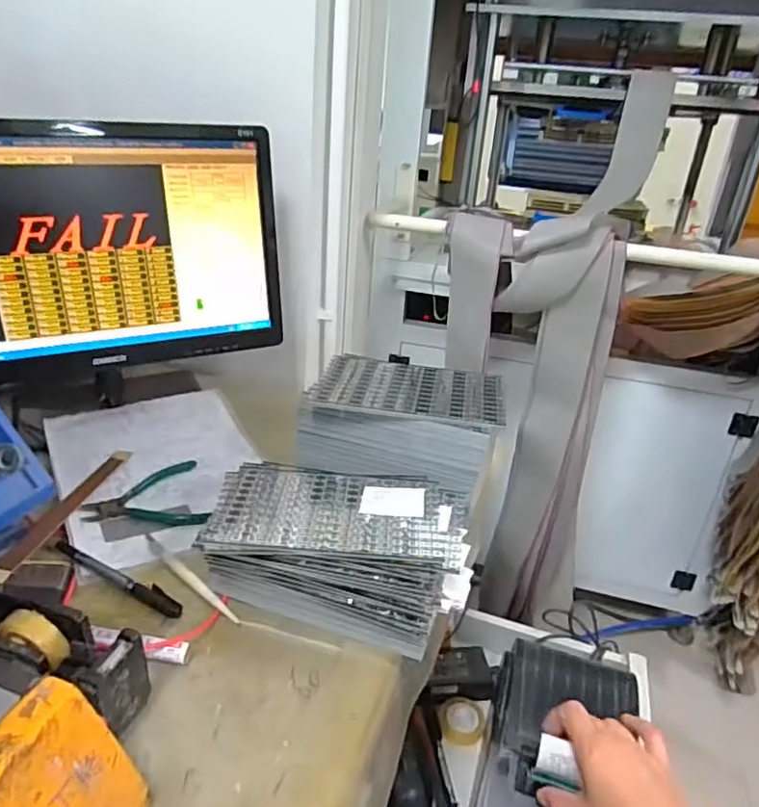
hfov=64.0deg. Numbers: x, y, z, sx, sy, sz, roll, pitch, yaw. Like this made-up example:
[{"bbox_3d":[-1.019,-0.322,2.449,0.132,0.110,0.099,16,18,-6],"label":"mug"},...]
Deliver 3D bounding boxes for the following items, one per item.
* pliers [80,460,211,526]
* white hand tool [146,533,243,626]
[{"bbox_3d":[-0.239,0.099,0.621,0.114,0.019,0.089,-9,29,-26],"label":"pliers"},{"bbox_3d":[-0.170,0.154,0.536,0.141,0.008,0.012,25,32,35],"label":"white hand tool"}]

